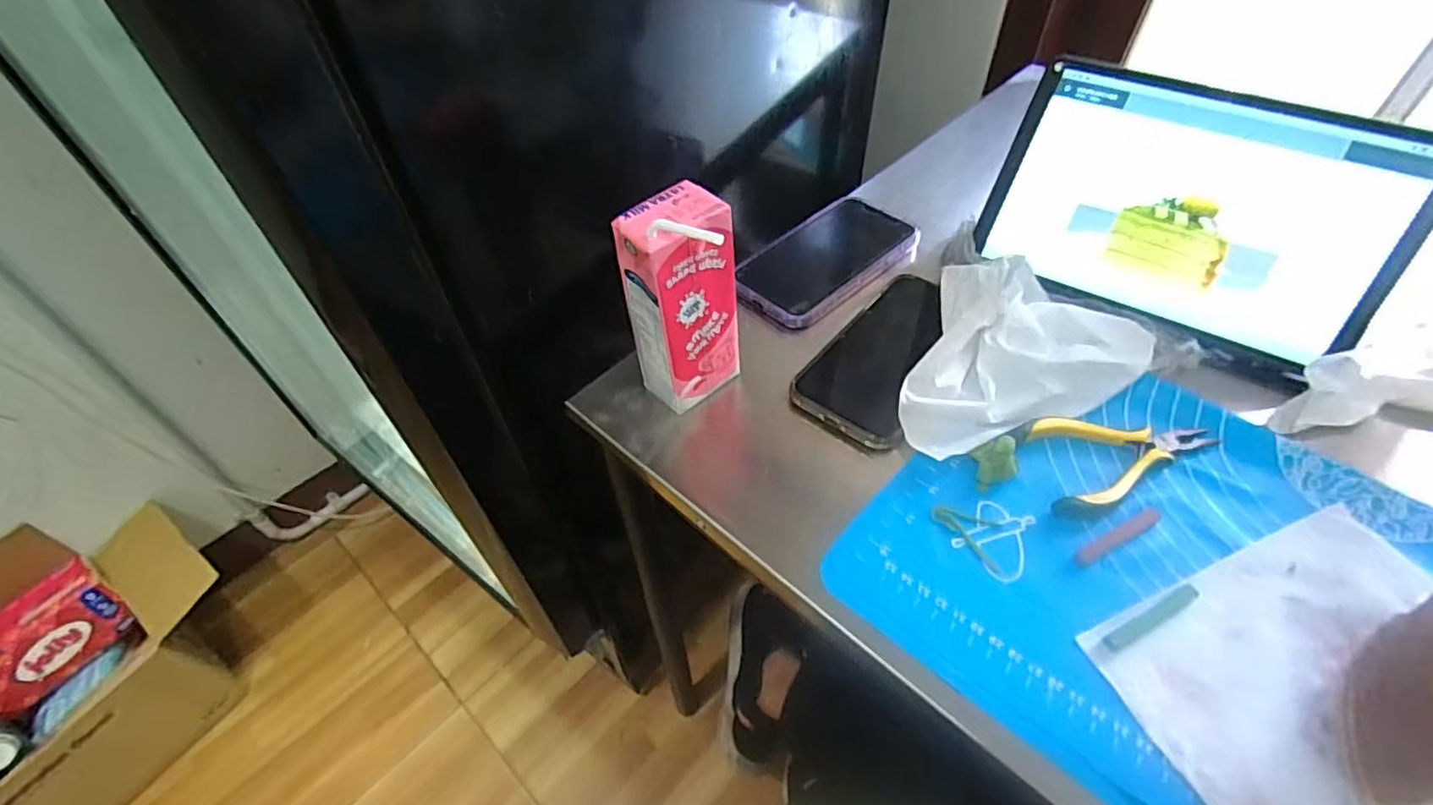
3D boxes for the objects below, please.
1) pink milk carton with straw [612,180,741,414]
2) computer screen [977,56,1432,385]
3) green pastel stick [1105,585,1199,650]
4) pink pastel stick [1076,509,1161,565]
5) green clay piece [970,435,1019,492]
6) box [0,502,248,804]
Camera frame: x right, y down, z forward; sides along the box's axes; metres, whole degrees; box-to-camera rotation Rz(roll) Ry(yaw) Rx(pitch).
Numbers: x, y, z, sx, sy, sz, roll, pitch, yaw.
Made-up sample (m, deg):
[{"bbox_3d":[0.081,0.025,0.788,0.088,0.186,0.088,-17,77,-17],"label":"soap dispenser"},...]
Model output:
[{"bbox_3d":[-0.021,-0.058,0.383,0.060,0.129,0.042,-34,57,-23],"label":"pink milk carton with straw"},{"bbox_3d":[0.312,-0.126,0.428,0.234,0.156,0.015,27,21,25],"label":"computer screen"},{"bbox_3d":[0.217,0.107,0.318,0.057,0.006,0.007,-22,53,-15],"label":"green pastel stick"},{"bbox_3d":[0.219,0.072,0.349,0.062,0.004,0.008,-23,54,-16],"label":"pink pastel stick"},{"bbox_3d":[0.161,0.033,0.371,0.021,0.026,0.022,-12,51,-8],"label":"green clay piece"},{"bbox_3d":[-0.897,0.386,0.876,0.243,0.298,0.426,25,56,21],"label":"box"}]

